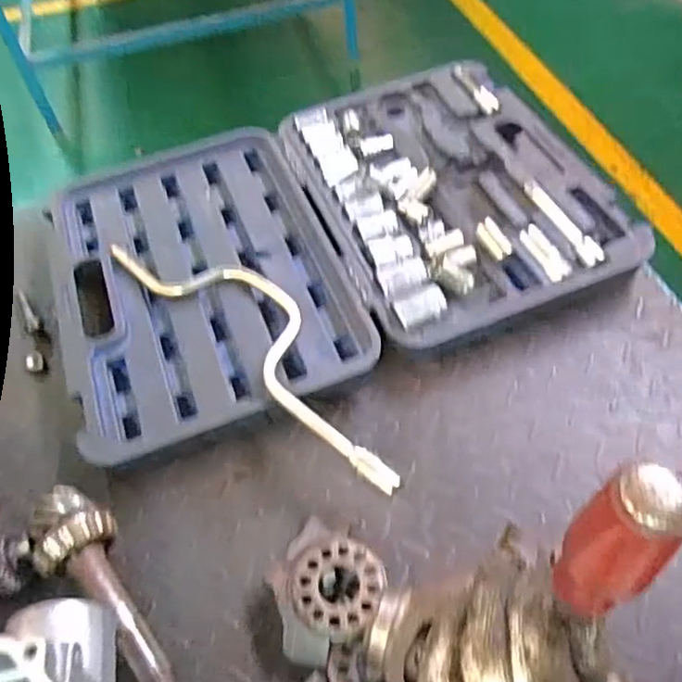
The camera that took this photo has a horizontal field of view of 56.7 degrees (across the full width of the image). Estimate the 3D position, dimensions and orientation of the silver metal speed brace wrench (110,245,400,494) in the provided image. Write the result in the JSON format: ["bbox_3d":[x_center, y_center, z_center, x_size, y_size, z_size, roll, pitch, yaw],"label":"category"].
[{"bbox_3d":[-0.071,-0.011,0.589,0.092,0.039,0.402,-39,59,-23],"label":"silver metal speed brace wrench"}]

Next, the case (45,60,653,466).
[{"bbox_3d":[-0.017,-0.110,0.675,0.572,0.057,0.425,-19,53,-9],"label":"case"}]

